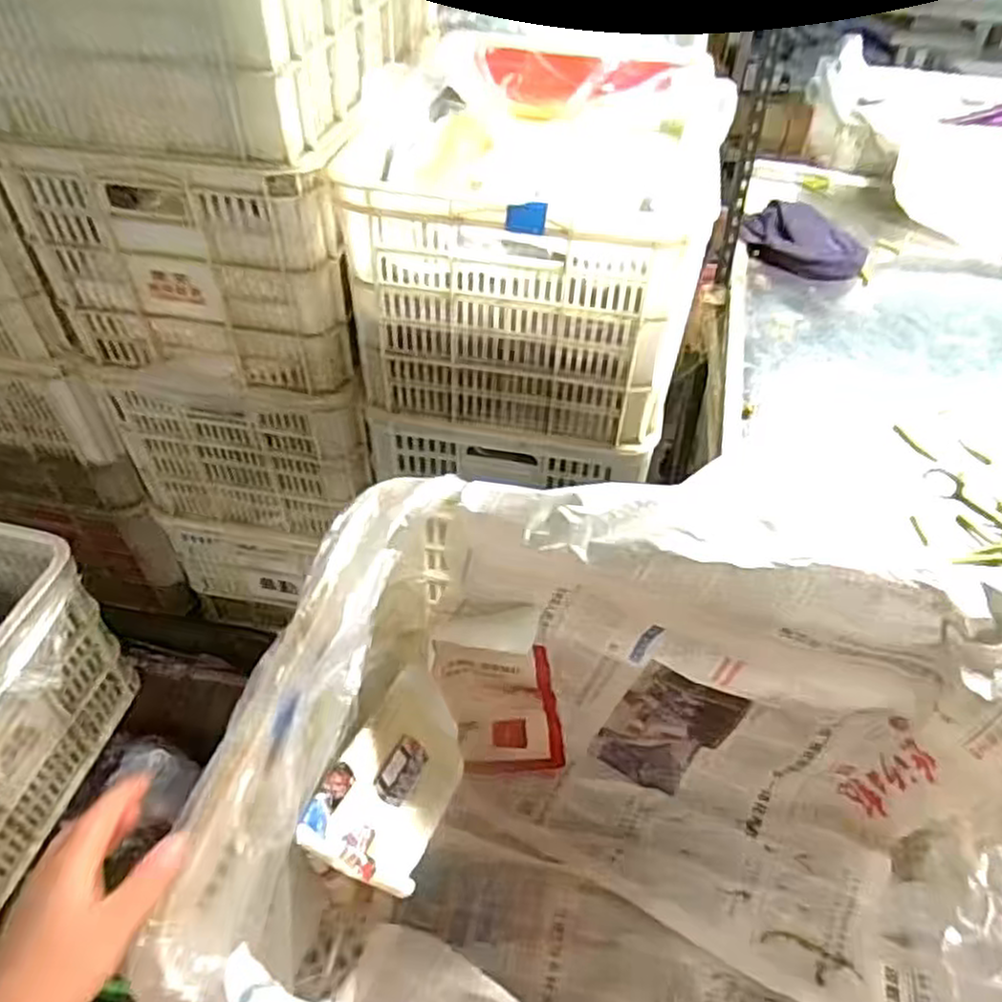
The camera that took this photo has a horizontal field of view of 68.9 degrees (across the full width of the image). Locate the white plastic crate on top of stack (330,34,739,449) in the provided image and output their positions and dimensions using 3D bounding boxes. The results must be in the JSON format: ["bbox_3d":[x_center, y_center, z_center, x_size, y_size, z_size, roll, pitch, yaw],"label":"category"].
[{"bbox_3d":[0.061,-0.395,1.054,0.422,0.308,0.574,10,47,8],"label":"white plastic crate on top of stack"}]

